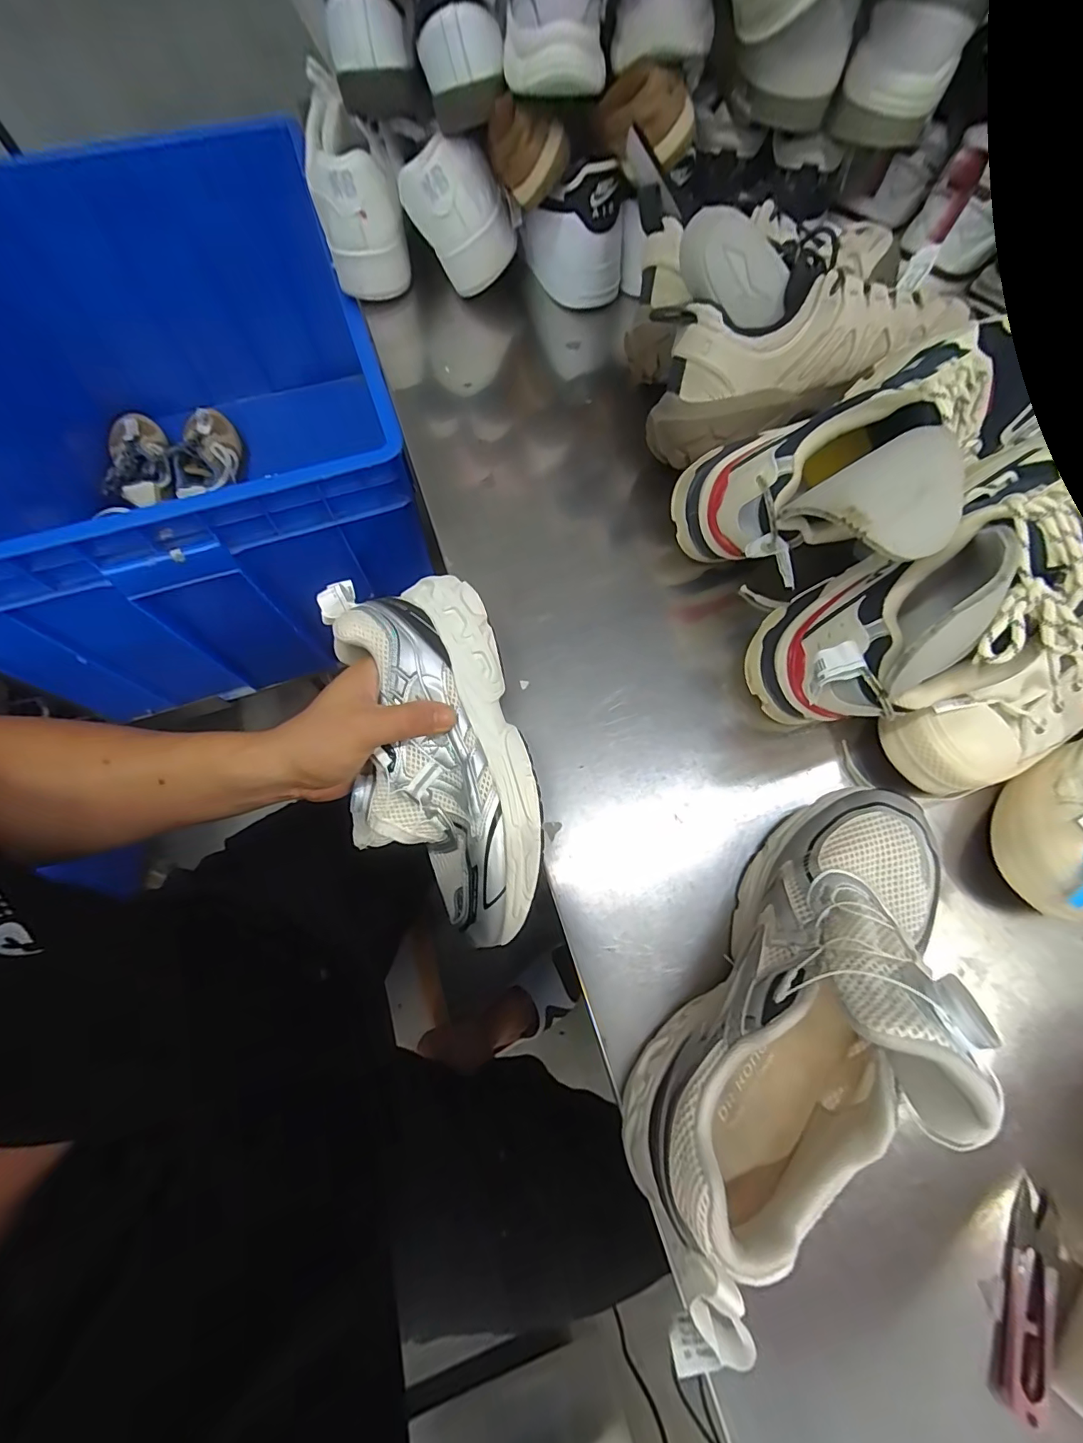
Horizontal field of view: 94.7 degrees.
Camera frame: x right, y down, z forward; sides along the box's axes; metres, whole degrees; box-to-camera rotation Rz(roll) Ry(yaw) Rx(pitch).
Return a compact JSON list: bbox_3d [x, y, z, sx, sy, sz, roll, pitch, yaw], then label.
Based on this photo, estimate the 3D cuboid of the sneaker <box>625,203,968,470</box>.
[{"bbox_3d":[0.199,-0.331,0.412,0.251,0.111,0.127,-23,71,-8],"label":"sneaker"}]

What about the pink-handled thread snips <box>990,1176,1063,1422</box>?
[{"bbox_3d":[0.270,0.316,0.276,0.027,0.016,0.100,25,71,9],"label":"pink-handled thread snips"}]

